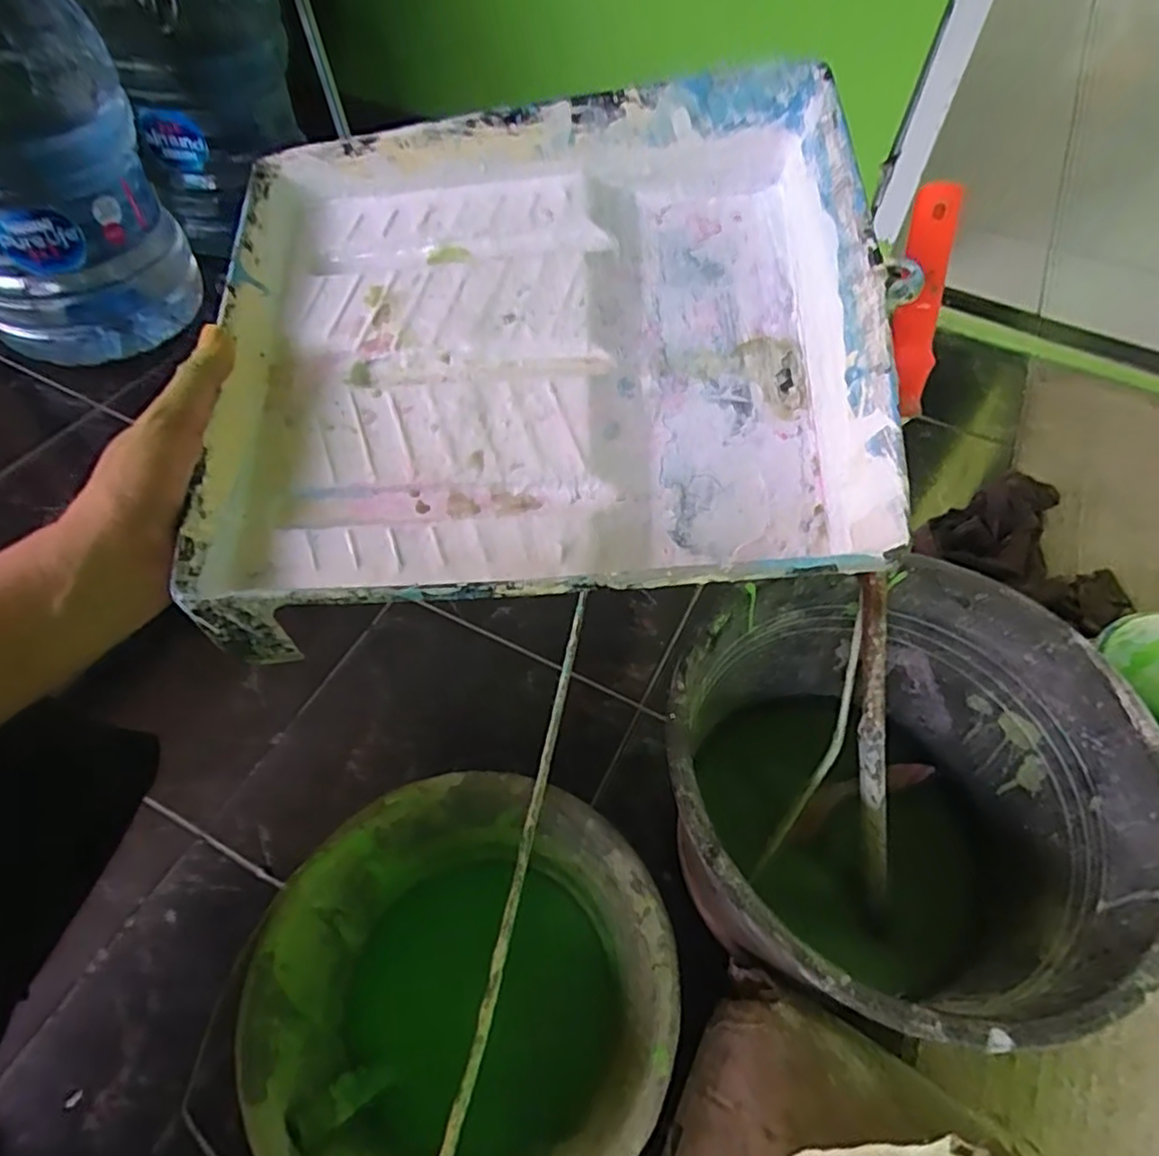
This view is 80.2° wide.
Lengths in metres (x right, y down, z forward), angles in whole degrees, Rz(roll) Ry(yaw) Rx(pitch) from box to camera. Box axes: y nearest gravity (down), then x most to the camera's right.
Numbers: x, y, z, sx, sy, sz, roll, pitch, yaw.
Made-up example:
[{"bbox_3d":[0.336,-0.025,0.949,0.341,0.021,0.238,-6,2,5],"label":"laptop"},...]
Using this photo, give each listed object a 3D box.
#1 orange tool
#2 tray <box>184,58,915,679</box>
[{"bbox_3d":[0.237,-0.190,0.476,0.034,0.026,0.156,7,96,6],"label":"orange tool"},{"bbox_3d":[-0.031,-0.127,0.368,0.337,0.082,0.293,-3,75,2],"label":"tray"}]

